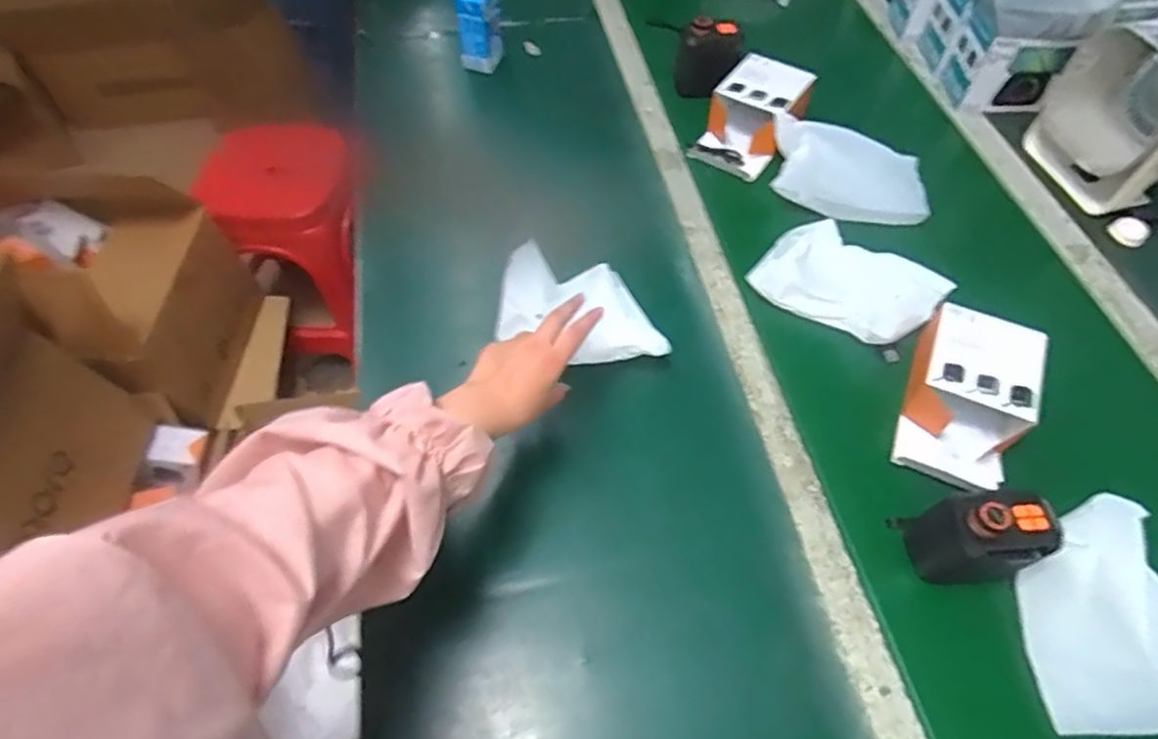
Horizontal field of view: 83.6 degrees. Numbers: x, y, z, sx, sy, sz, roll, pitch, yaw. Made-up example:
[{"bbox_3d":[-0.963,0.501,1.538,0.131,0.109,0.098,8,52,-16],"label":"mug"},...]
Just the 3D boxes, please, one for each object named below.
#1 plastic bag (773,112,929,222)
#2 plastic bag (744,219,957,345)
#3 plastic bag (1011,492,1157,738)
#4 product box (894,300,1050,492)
[{"bbox_3d":[0.335,-0.248,0.805,0.188,0.041,0.128,13,59,8],"label":"plastic bag"},{"bbox_3d":[0.307,-0.100,0.733,0.187,0.038,0.145,29,63,18],"label":"plastic bag"},{"bbox_3d":[0.434,0.197,0.541,0.116,0.043,0.192,5,58,4],"label":"plastic bag"},{"bbox_3d":[0.383,0.026,0.642,0.107,0.062,0.161,19,60,12],"label":"product box"}]

